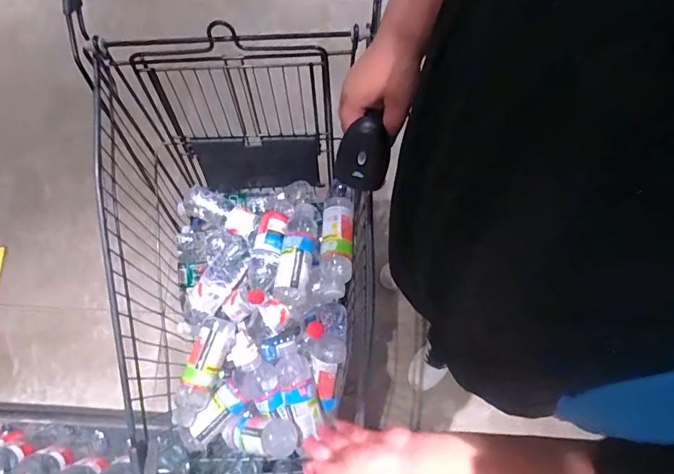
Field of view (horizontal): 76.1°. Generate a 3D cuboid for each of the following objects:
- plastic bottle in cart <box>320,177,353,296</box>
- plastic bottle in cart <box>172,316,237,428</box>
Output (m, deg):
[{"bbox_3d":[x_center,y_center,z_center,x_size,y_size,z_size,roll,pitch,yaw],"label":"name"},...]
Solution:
[{"bbox_3d":[0.000,-0.005,0.885,0.062,0.072,0.250,2,80,1],"label":"plastic bottle in cart"},{"bbox_3d":[-0.267,0.270,0.874,0.073,0.086,0.202,13,80,3],"label":"plastic bottle in cart"}]

